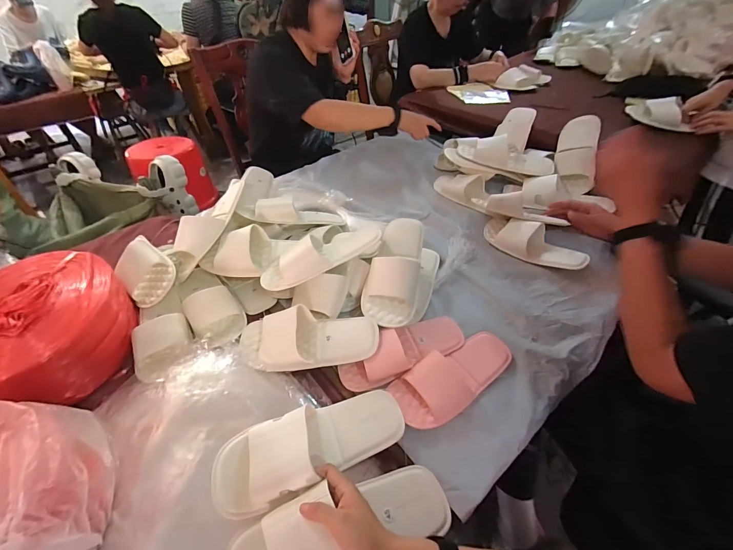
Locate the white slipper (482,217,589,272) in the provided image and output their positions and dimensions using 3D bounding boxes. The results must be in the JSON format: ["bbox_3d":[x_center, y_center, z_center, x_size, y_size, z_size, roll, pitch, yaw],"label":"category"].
[{"bbox_3d":[0.382,-0.074,0.757,0.096,0.054,0.233,-31,51,-26],"label":"white slipper"}]

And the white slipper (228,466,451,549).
[{"bbox_3d":[-0.021,0.310,0.395,0.273,0.070,0.105,-8,43,-23],"label":"white slipper"}]

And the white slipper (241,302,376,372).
[{"bbox_3d":[-0.110,0.115,0.587,0.258,0.055,0.109,2,44,5],"label":"white slipper"}]

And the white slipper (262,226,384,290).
[{"bbox_3d":[-0.092,-0.044,0.665,0.250,0.068,0.096,-24,48,-21],"label":"white slipper"}]

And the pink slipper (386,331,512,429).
[{"bbox_3d":[0.146,0.167,0.537,0.223,0.045,0.094,-21,47,-18],"label":"pink slipper"}]

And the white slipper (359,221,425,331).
[{"bbox_3d":[0.061,-0.017,0.648,0.112,0.055,0.249,8,58,11],"label":"white slipper"}]

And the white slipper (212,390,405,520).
[{"bbox_3d":[-0.074,0.235,0.462,0.261,0.060,0.102,-13,45,-21],"label":"white slipper"}]

